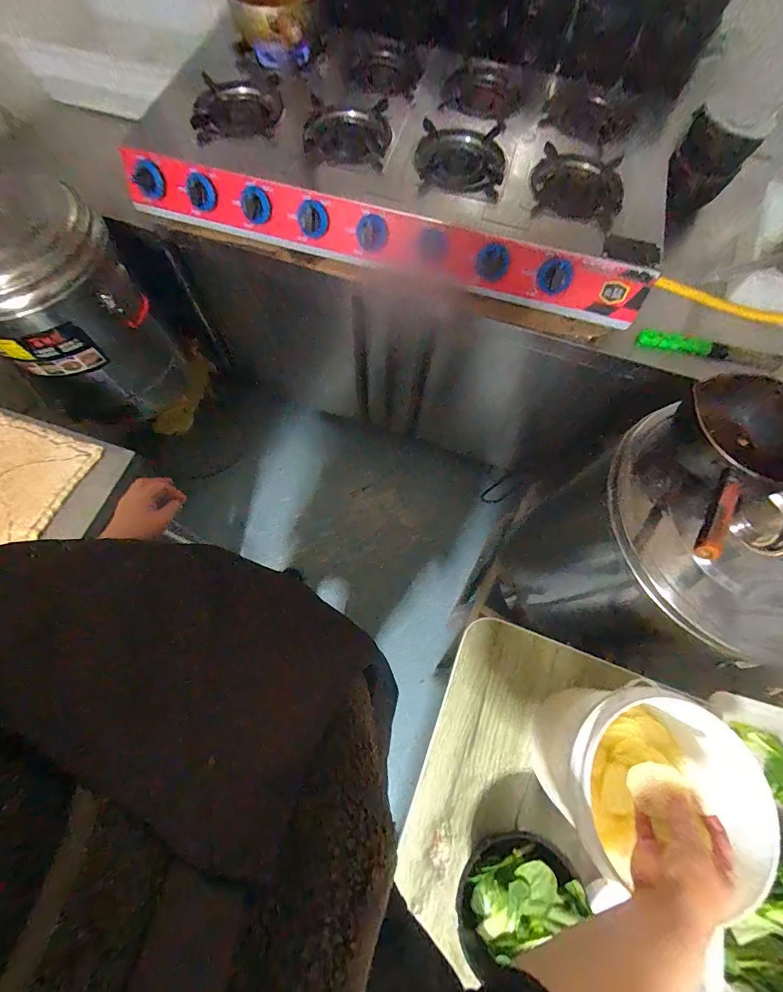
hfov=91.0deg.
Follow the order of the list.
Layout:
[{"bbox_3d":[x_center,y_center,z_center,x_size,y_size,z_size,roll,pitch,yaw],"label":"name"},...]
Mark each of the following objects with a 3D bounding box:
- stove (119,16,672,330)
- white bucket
[{"bbox_3d":[0.032,-0.705,0.802,0.993,0.168,0.533,14,70,3],"label":"stove"},{"bbox_3d":[0.310,0.367,0.517,0.174,0.209,0.207,-37,76,-15],"label":"white bucket"}]

